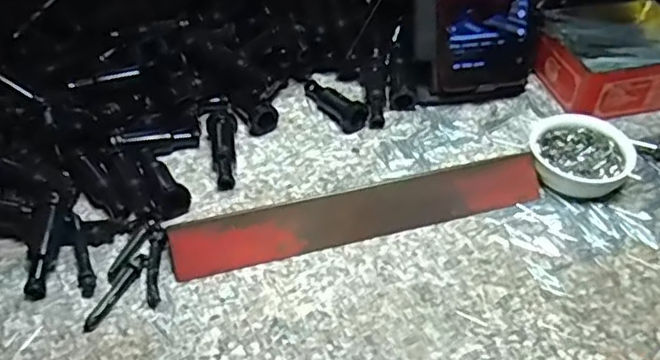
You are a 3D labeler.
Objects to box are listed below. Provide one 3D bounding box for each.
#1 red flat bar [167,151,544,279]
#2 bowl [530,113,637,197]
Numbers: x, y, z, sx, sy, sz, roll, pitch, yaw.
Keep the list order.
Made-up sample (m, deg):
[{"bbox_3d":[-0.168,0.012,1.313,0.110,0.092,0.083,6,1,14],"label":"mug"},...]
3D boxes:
[{"bbox_3d":[0.024,0.022,0.430,0.257,0.034,0.011,-11,5,-14],"label":"red flat bar"},{"bbox_3d":[0.182,-0.016,0.467,0.071,0.026,0.067,0,44,0],"label":"bowl"}]

